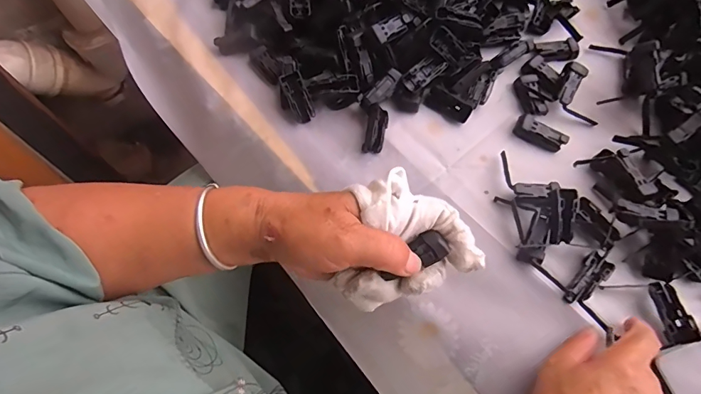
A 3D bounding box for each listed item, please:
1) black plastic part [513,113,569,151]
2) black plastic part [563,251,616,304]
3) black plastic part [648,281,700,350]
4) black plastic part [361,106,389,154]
[{"bbox_3d":[0.182,-0.060,0.401,0.049,0.014,0.019,34,73,10],"label":"black plastic part"},{"bbox_3d":[0.198,0.068,0.347,0.048,0.013,0.021,-40,76,-14],"label":"black plastic part"},{"bbox_3d":[0.254,0.093,0.331,0.019,0.019,0.048,-12,71,-5],"label":"black plastic part"},{"bbox_3d":[0.025,-0.065,0.400,0.021,0.018,0.049,8,70,2],"label":"black plastic part"}]

